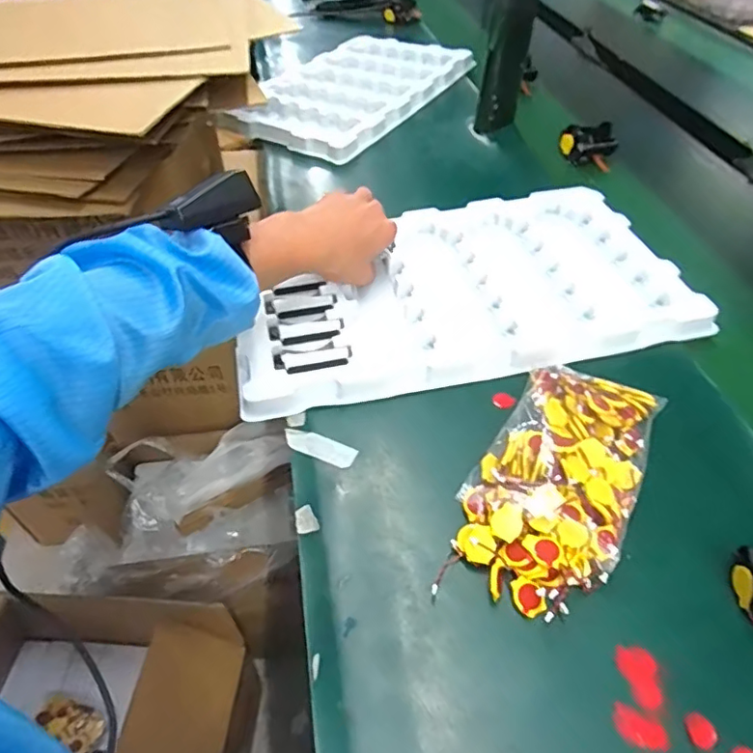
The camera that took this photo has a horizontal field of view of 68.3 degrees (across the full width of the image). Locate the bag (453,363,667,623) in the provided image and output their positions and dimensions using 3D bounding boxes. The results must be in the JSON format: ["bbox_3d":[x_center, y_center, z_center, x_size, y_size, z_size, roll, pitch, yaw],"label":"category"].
[{"bbox_3d":[0.135,0.069,0.404,0.103,0.035,0.202,27,52,22],"label":"bag"}]

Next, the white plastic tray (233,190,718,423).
[{"bbox_3d":[0.073,-0.093,0.552,0.420,0.027,0.240,-10,48,-10],"label":"white plastic tray"}]

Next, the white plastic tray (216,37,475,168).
[{"bbox_3d":[-0.038,-0.478,0.921,0.253,0.035,0.429,24,51,21],"label":"white plastic tray"}]

